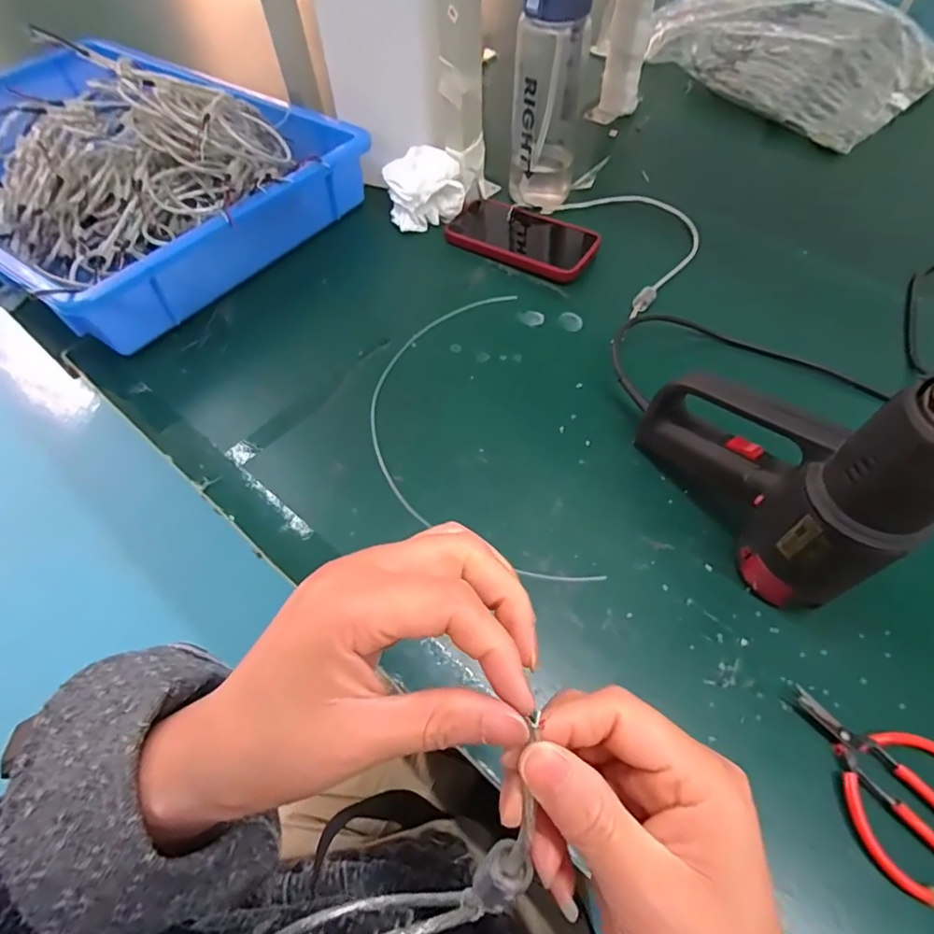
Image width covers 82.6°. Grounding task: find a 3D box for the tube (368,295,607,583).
[{"bbox_3d":[-0.004,-0.040,0.473,0.164,0.007,0.322,-8,57,-5],"label":"tube"}]

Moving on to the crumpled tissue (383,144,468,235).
[{"bbox_3d":[-0.052,-0.323,0.620,0.083,0.064,0.058,-24,60,-12],"label":"crumpled tissue"}]

